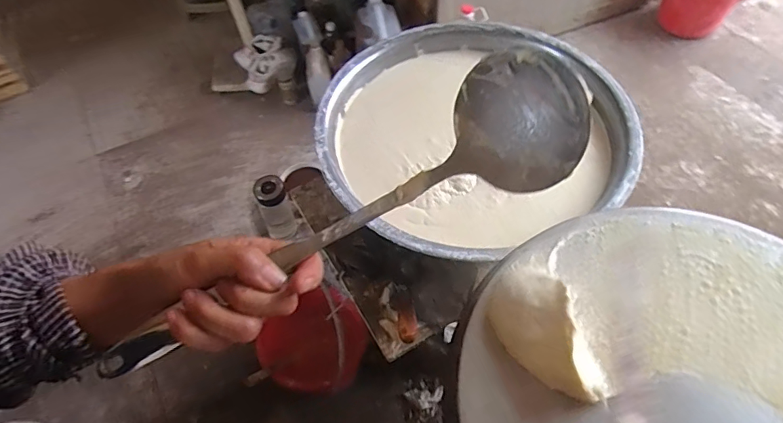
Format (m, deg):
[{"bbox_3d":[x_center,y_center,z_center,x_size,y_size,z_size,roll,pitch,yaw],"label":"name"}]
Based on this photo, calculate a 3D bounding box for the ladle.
[{"bbox_3d":[-0.029,0.008,0.312,0.340,0.065,0.085,-30,60,-2],"label":"ladle"}]

